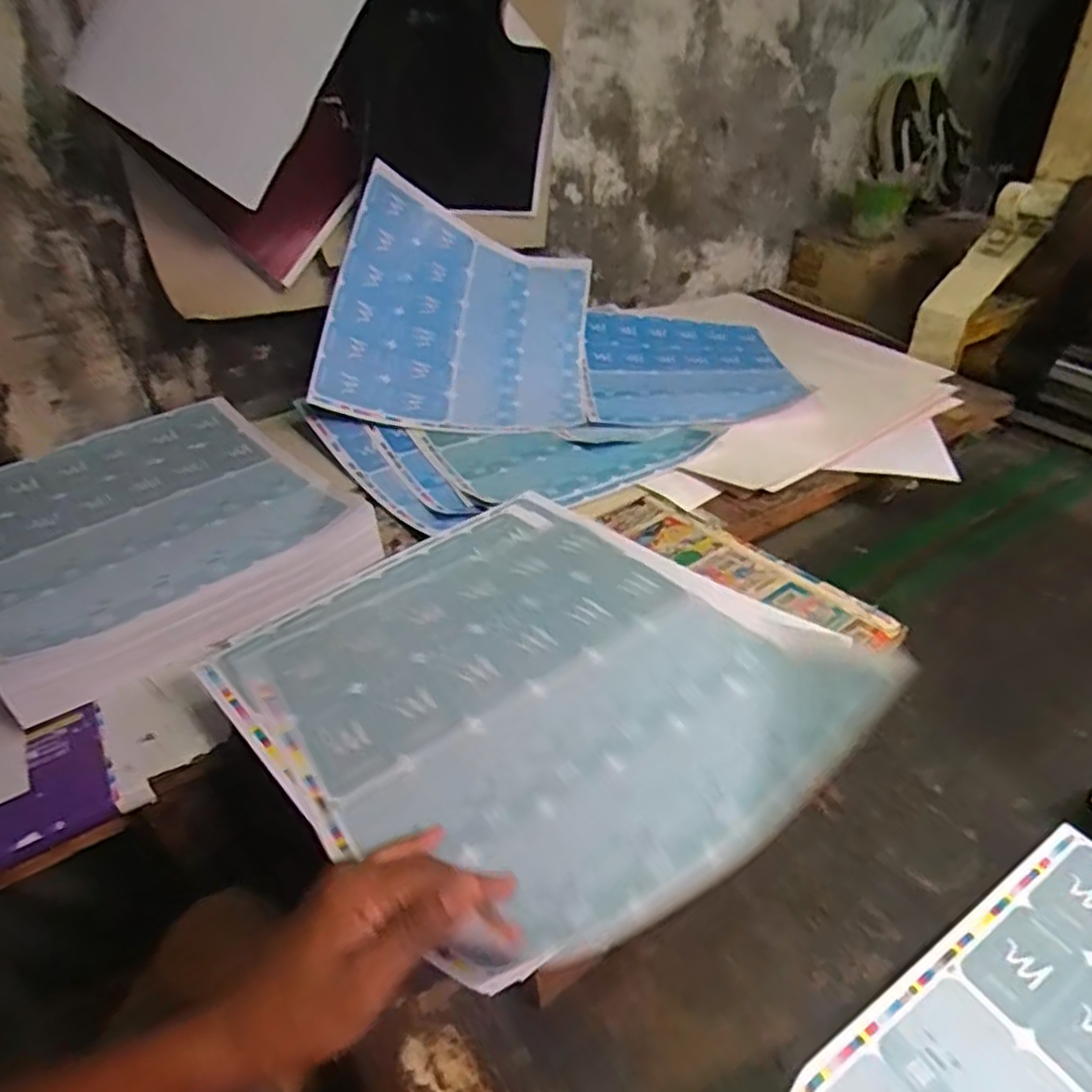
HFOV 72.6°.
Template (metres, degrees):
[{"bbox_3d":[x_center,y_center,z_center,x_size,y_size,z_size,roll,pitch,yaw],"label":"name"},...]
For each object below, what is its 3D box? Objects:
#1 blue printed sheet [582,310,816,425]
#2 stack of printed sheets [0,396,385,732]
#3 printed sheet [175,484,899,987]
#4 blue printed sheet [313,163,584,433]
[{"bbox_3d":[0.220,-0.297,1.185,0.317,0.028,0.391,0,38,-2],"label":"blue printed sheet"},{"bbox_3d":[-0.452,-0.020,0.839,0.354,0.067,0.431,-29,44,-32],"label":"stack of printed sheets"},{"bbox_3d":[-0.007,0.091,0.567,0.379,0.091,0.405,-23,41,-26],"label":"printed sheet"},{"bbox_3d":[-0.115,-0.323,1.072,0.380,0.334,0.102,11,-7,-26],"label":"blue printed sheet"}]

